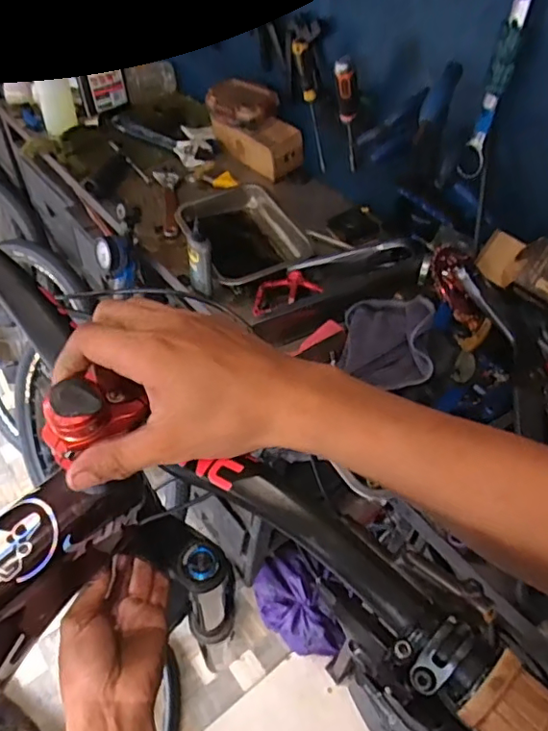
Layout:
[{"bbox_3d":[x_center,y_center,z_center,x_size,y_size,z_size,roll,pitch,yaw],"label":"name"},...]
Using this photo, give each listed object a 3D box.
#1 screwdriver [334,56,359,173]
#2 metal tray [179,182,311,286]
[{"bbox_3d":[0.134,-0.436,0.985,0.029,0.228,0.040,32,76,22],"label":"screwdriver"},{"bbox_3d":[-0.056,-0.234,1.010,0.187,0.052,0.252,-19,52,-19],"label":"metal tray"}]

